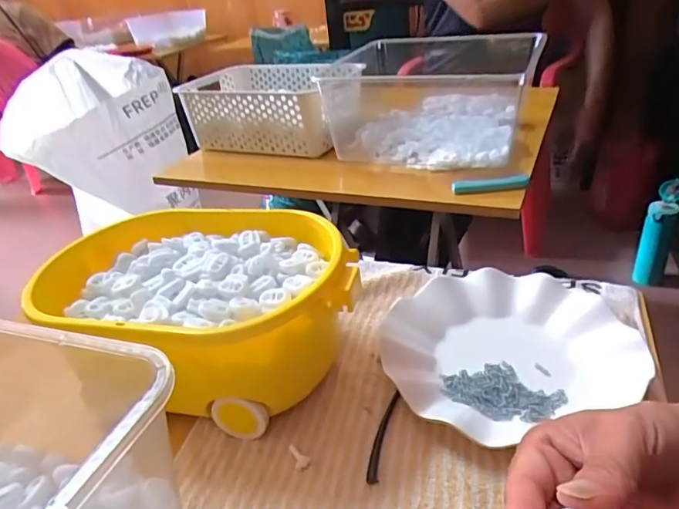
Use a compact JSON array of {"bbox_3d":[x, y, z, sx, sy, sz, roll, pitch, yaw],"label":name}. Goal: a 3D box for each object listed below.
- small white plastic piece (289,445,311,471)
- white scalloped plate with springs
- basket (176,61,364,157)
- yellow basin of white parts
[{"bbox_3d":[-0.027,0.134,0.336,0.010,0.004,0.019,-24,47,-27],"label":"small white plastic piece"},{"bbox_3d":[0.128,0.068,0.393,0.186,0.025,0.157,-11,31,-8],"label":"white scalloped plate with springs"},{"bbox_3d":[-0.124,-0.269,0.933,0.306,0.112,0.199,10,35,26],"label":"basket"},{"bbox_3d":[-0.107,0.047,0.403,0.248,0.104,0.166,1,31,12],"label":"yellow basin of white parts"}]

